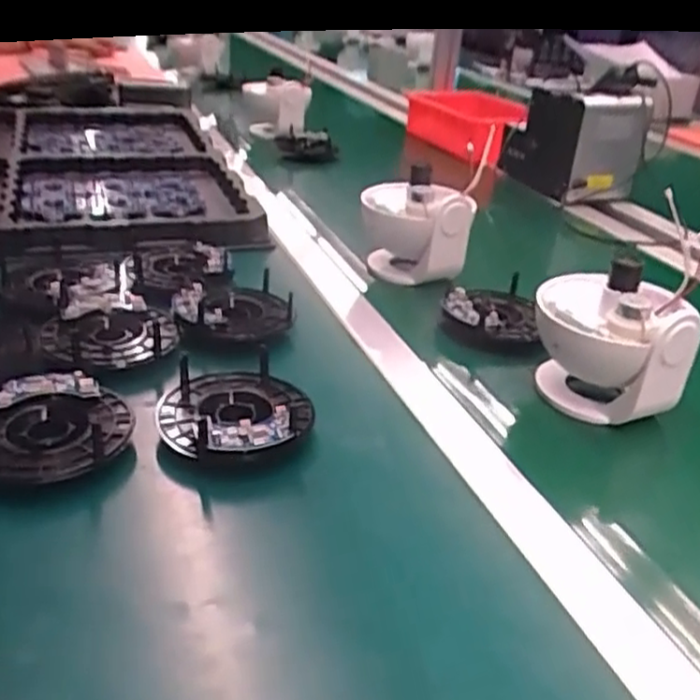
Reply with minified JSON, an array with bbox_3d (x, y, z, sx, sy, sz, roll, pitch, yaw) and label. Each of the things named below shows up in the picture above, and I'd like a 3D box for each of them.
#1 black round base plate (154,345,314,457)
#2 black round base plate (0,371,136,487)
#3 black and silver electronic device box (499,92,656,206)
[{"bbox_3d":[-0.076,0.036,0.476,0.098,0.028,0.105,4,29,-2],"label":"black round base plate"},{"bbox_3d":[-0.187,0.050,0.439,0.094,0.026,0.083,8,29,4],"label":"black round base plate"},{"bbox_3d":[0.347,-0.325,1.113,0.143,0.149,0.186,-7,32,-21],"label":"black and silver electronic device box"}]

